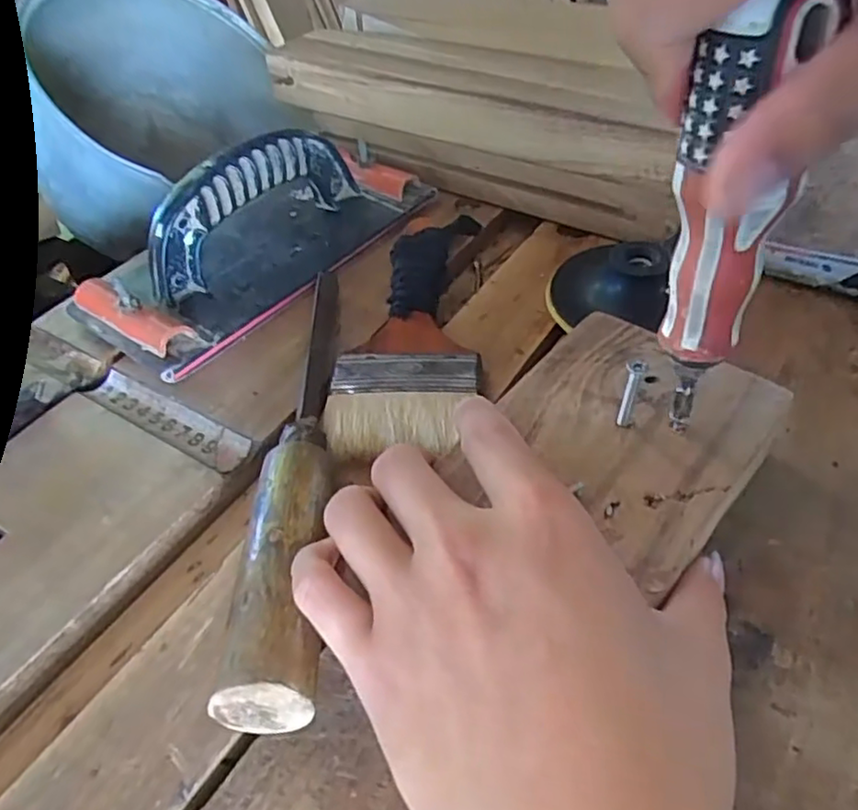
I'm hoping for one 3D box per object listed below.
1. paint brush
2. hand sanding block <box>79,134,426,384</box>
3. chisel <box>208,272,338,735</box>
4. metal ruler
[{"bbox_3d":[-0.006,-0.047,0.349,0.067,0.015,0.192,2,47,7],"label":"paint brush"},{"bbox_3d":[-0.102,-0.115,0.385,0.099,0.067,0.217,32,57,30],"label":"hand sanding block"},{"bbox_3d":[-0.055,0.015,0.276,0.028,0.042,0.238,-6,47,0],"label":"chisel"},{"bbox_3d":[-0.136,0.007,0.331,0.108,0.007,0.020,23,64,25],"label":"metal ruler"}]

